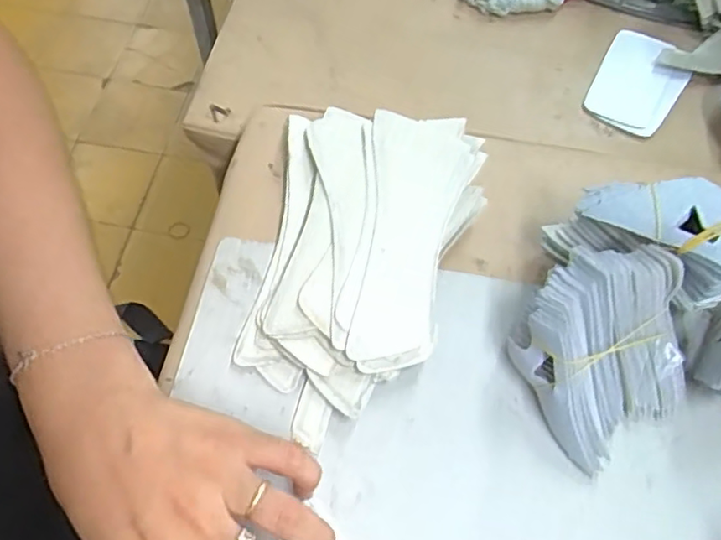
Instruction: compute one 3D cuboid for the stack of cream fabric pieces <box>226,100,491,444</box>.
[{"bbox_3d":[0.003,-0.011,0.358,0.123,0.041,0.210,9,59,3],"label":"stack of cream fabric pieces"}]

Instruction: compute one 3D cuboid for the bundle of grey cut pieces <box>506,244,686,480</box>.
[{"bbox_3d":[0.129,0.040,0.321,0.085,0.061,0.084,-29,64,-18],"label":"bundle of grey cut pieces"}]

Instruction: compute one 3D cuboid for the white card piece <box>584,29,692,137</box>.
[{"bbox_3d":[0.224,-0.152,0.498,0.066,0.008,0.106,30,62,15],"label":"white card piece"}]

